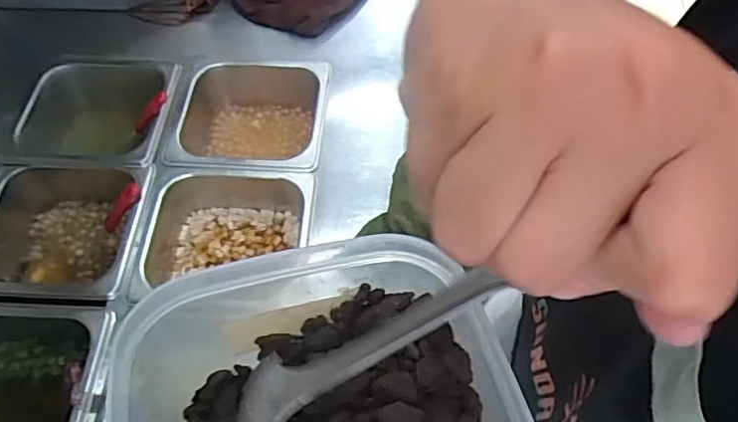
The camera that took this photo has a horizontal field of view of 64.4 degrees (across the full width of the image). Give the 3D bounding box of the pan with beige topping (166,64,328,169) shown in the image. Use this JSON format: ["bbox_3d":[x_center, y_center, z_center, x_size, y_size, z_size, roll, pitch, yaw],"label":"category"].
[{"bbox_3d":[-0.141,-0.101,0.705,0.178,0.083,0.162,3,60,3],"label":"pan with beige topping"}]

